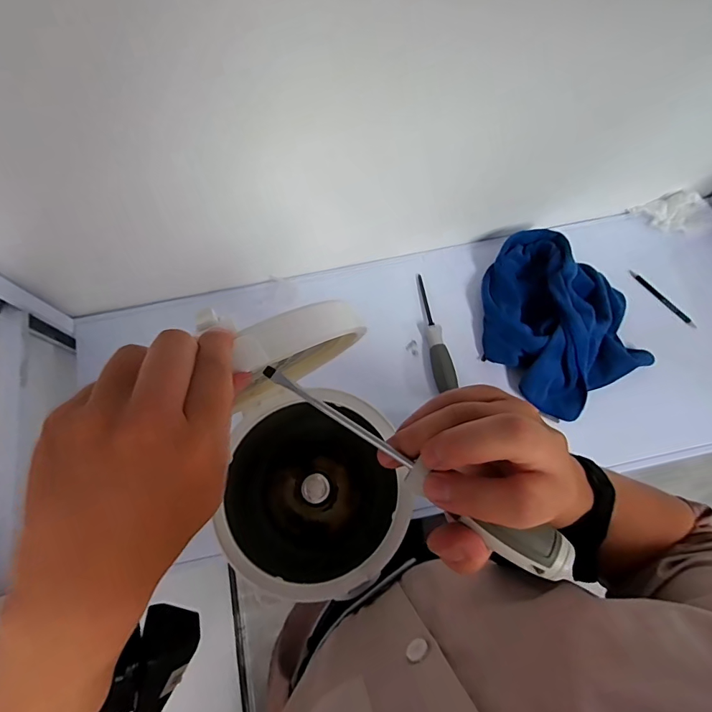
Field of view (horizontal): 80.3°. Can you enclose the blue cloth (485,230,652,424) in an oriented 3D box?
[{"bbox_3d":[0.302,-0.059,0.633,0.226,0.071,0.265,-39,77,-12],"label":"blue cloth"}]

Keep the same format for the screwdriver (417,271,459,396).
[{"bbox_3d":[0.119,-0.038,0.653,0.029,0.024,0.192,-10,73,-4],"label":"screwdriver"}]

